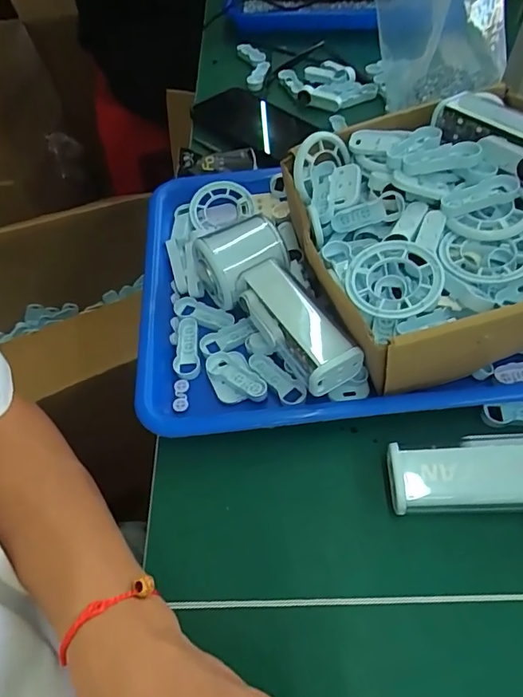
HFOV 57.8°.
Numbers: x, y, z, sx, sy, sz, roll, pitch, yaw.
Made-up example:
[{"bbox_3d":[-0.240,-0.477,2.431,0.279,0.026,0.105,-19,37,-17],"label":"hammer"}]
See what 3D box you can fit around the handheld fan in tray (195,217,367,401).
[{"bbox_3d":[0.014,-0.032,0.338,0.061,0.044,0.147,-31,60,-16],"label":"handheld fan in tray"}]

